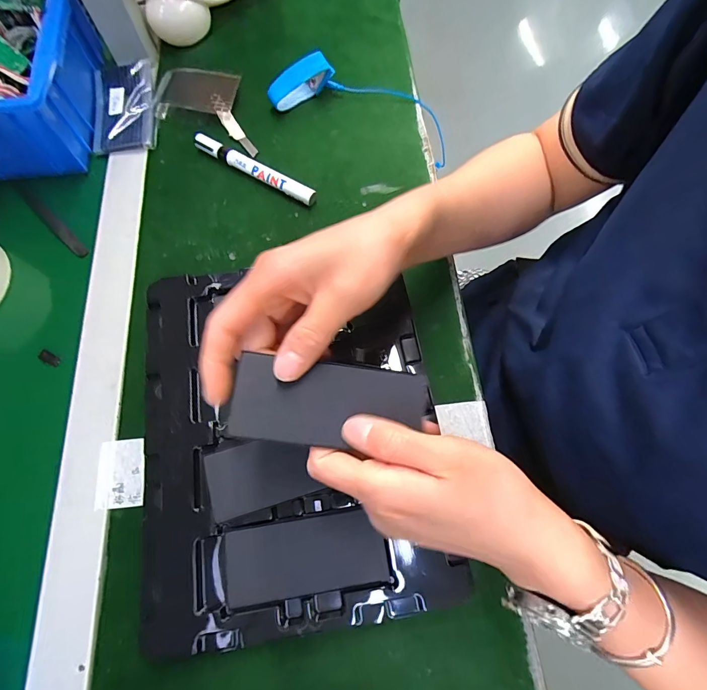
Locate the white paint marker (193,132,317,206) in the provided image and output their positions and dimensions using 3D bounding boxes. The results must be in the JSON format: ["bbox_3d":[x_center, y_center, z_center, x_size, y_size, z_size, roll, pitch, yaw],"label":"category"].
[{"bbox_3d":[-0.102,-0.179,0.391,0.143,0.019,0.013,29,72,9],"label":"white paint marker"}]

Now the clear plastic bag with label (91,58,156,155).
[{"bbox_3d":[-0.246,-0.256,0.413,0.063,0.026,0.111,-5,70,-4],"label":"clear plastic bag with label"}]

